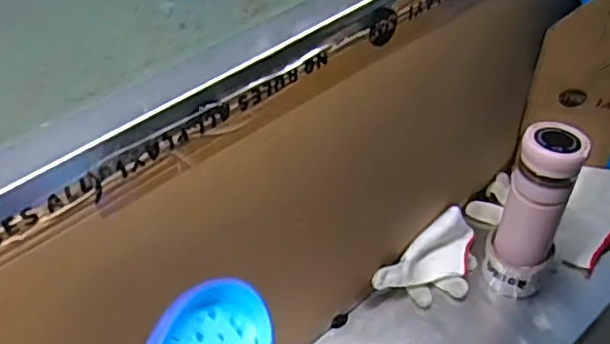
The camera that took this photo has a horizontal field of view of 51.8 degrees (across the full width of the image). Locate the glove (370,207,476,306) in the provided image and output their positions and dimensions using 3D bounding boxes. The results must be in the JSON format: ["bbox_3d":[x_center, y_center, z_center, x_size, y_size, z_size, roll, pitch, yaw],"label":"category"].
[{"bbox_3d":[0.173,0.125,0.817,0.160,0.065,0.077,-34,52,-27],"label":"glove"}]

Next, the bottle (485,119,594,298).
[{"bbox_3d":[0.269,0.058,0.753,0.076,0.241,0.069,16,48,19],"label":"bottle"}]

